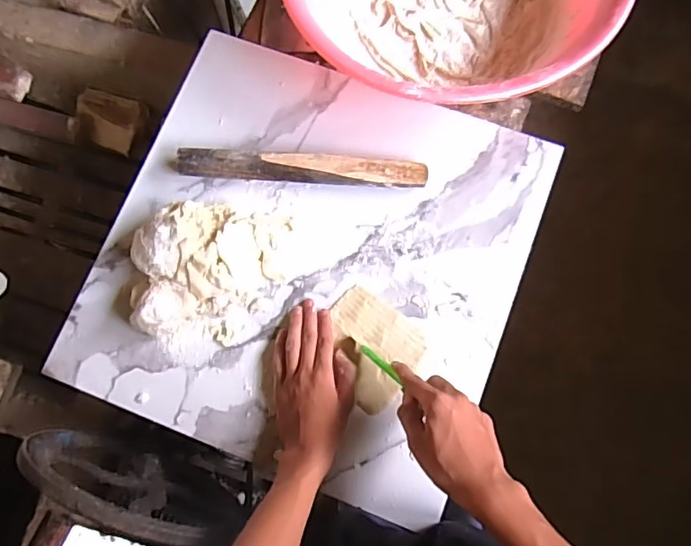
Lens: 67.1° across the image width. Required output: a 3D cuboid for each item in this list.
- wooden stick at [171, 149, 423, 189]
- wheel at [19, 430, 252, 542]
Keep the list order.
[{"bbox_3d":[-0.052,-0.127,0.639,0.295,0.032,0.037,3,76,1],"label":"wooden stick"},{"bbox_3d":[-0.227,0.223,0.568,0.227,0.231,0.046,26,78,6],"label":"wheel"}]

